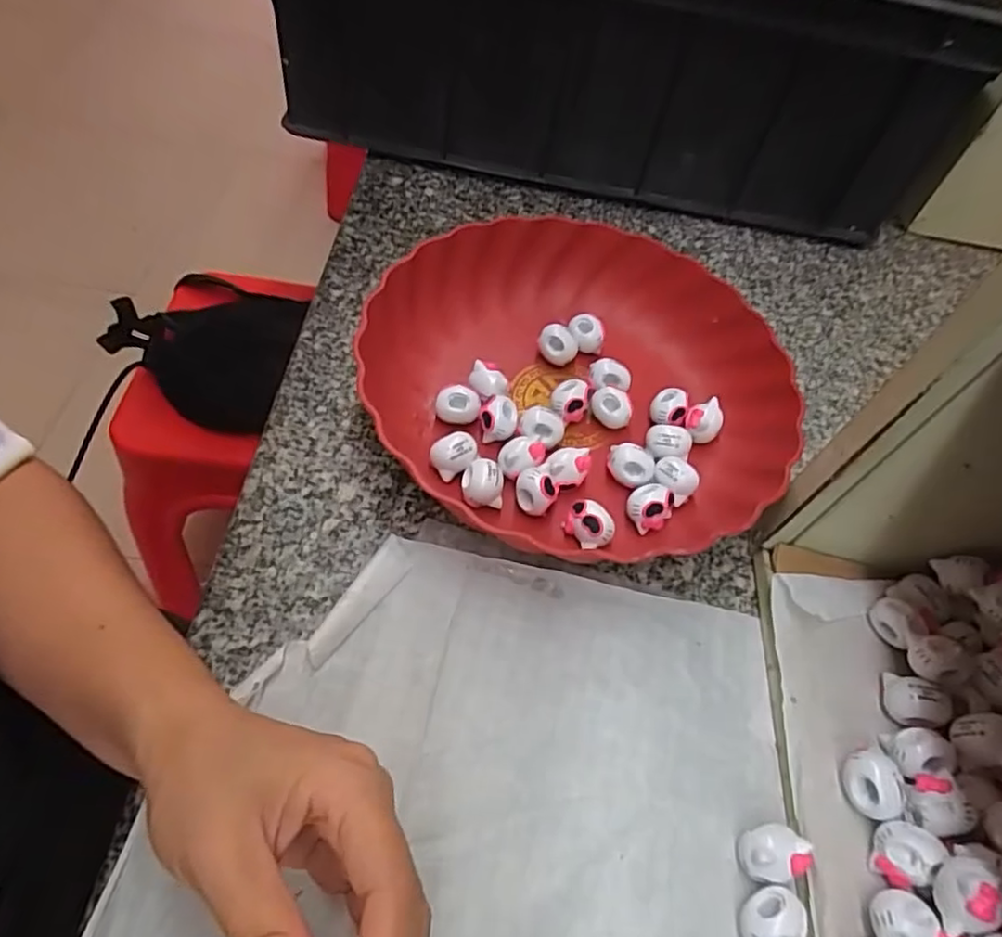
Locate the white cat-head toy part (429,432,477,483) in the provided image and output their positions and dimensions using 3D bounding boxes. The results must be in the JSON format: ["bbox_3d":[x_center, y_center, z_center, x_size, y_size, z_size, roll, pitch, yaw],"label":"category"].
[{"bbox_3d":[-0.025,-0.006,0.339,0.024,0.019,0.019,-22,62,-22],"label":"white cat-head toy part"}]

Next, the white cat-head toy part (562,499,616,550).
[{"bbox_3d":[0.045,0.029,0.323,0.019,0.018,0.025,-25,63,-24],"label":"white cat-head toy part"}]

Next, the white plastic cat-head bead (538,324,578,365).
[{"bbox_3d":[0.035,-0.076,0.393,0.023,0.023,0.015,42,59,18],"label":"white plastic cat-head bead"}]

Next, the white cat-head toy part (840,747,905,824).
[{"bbox_3d":[0.153,0.130,0.259,0.019,0.017,0.025,-15,59,-18],"label":"white cat-head toy part"}]

